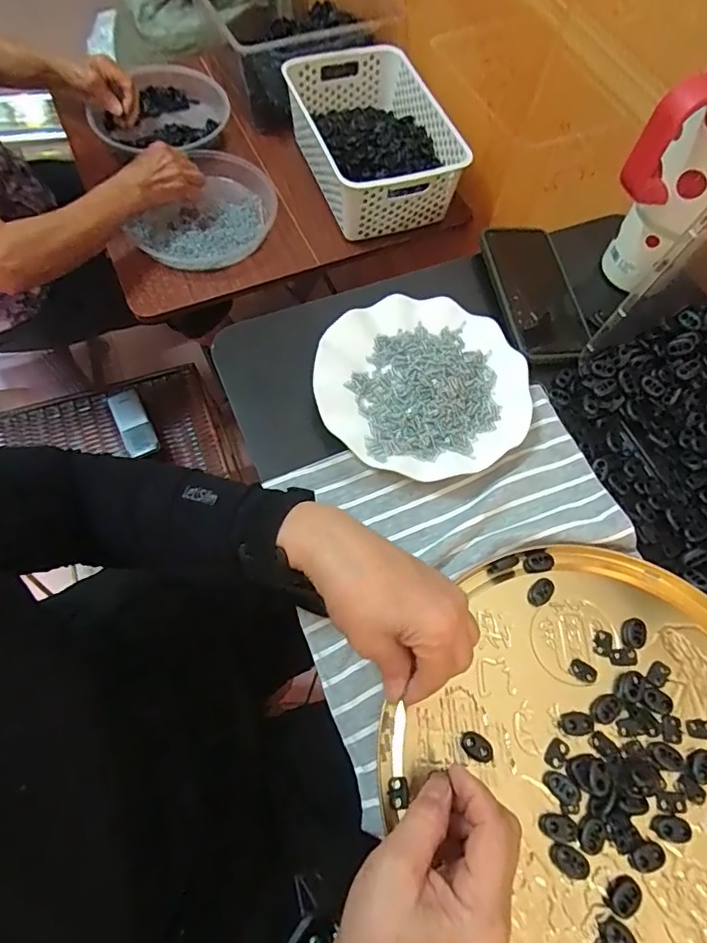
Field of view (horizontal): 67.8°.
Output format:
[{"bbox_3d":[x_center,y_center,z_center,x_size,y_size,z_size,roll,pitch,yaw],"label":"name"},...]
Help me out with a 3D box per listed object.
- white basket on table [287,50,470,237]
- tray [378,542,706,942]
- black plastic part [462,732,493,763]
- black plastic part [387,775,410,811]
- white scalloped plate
[{"bbox_3d":[0.036,-0.537,0.850,0.214,0.098,0.316,-18,68,-10],"label":"white basket on table"},{"bbox_3d":[0.175,0.201,0.351,0.275,0.015,0.293,1,66,-2],"label":"tray"},{"bbox_3d":[0.083,0.186,0.354,0.021,0.005,0.015,24,67,8],"label":"black plastic part"},{"bbox_3d":[0.029,0.210,0.343,0.013,0.004,0.018,-4,66,-4],"label":"black plastic part"},{"bbox_3d":[0.060,-0.076,0.461,0.178,0.020,0.174,1,66,-2],"label":"white scalloped plate"}]

